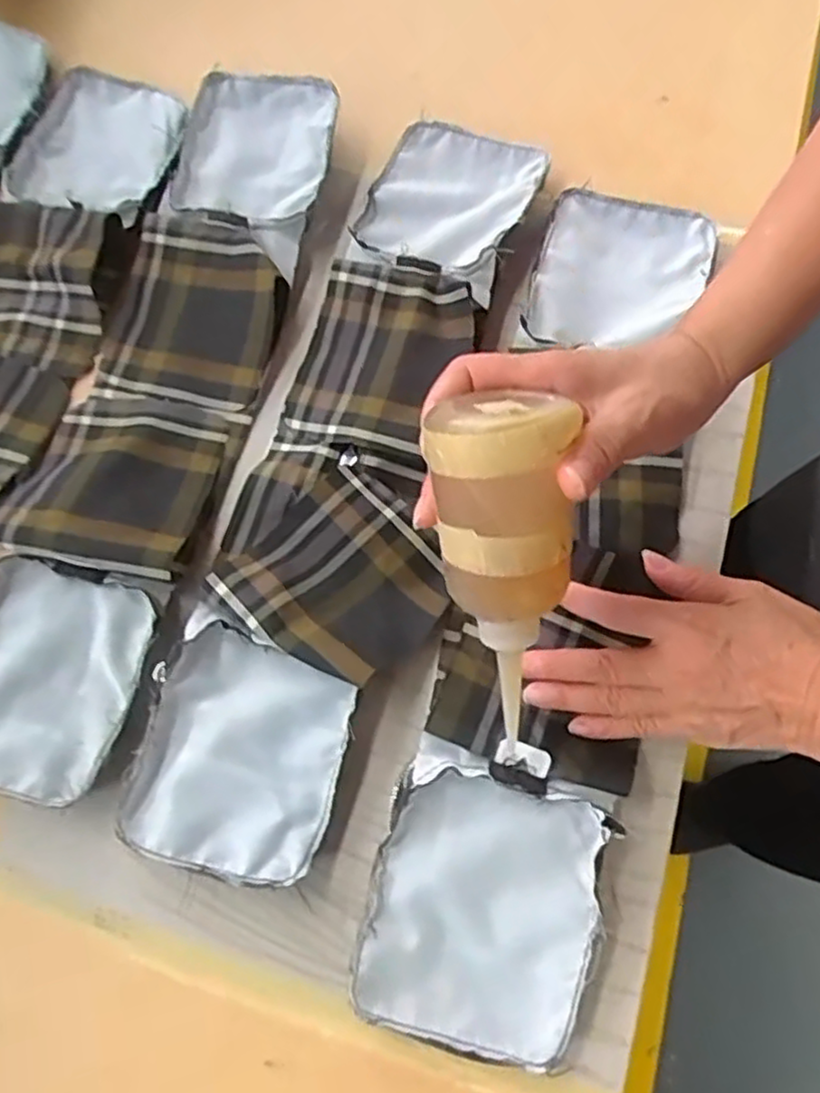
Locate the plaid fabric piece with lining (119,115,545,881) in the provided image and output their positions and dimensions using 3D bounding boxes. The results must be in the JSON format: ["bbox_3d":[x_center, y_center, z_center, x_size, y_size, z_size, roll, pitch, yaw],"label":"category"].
[{"bbox_3d":[-0.028,-0.060,0.458,0.140,0.026,0.520,18,73,8],"label":"plaid fabric piece with lining"}]

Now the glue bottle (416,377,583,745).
[{"bbox_3d":[0.043,0.011,0.330,0.056,0.049,0.154,-6,115,0],"label":"glue bottle"}]

